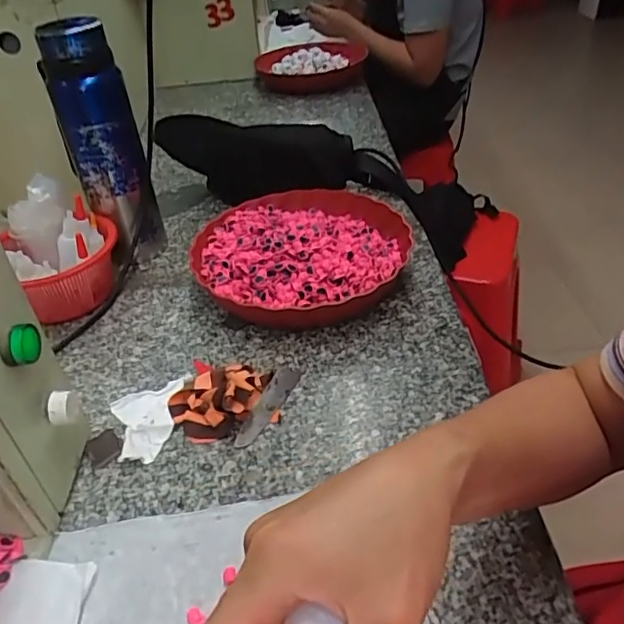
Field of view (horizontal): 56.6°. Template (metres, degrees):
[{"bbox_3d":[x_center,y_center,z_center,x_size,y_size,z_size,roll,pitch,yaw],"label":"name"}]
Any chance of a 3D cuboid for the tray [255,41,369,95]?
[{"bbox_3d":[-0.001,-0.528,1.255,0.228,0.066,0.283,3,38,10],"label":"tray"}]

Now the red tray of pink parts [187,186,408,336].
[{"bbox_3d":[-0.010,-0.061,0.660,0.235,0.058,0.238,-10,38,-7],"label":"red tray of pink parts"}]

